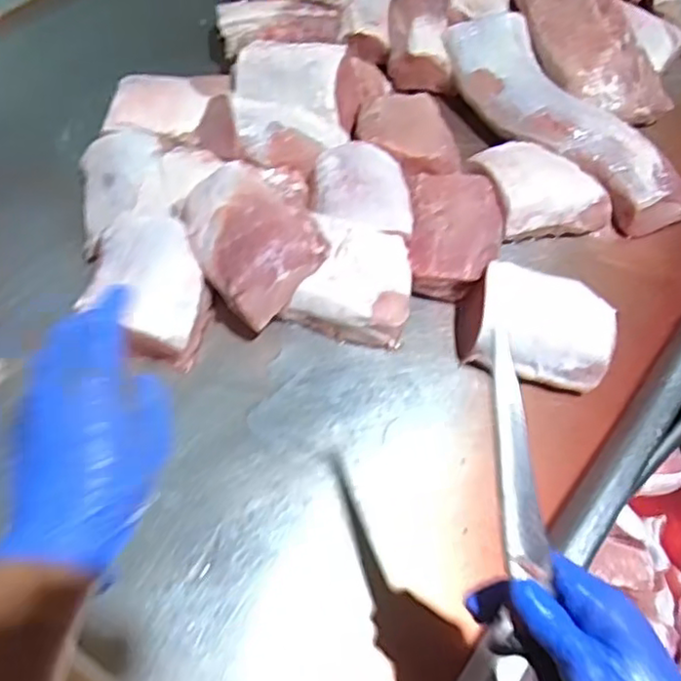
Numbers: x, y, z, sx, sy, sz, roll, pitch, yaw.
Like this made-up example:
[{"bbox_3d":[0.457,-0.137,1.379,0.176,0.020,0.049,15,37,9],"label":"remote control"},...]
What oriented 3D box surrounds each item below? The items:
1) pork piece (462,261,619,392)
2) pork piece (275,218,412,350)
[{"bbox_3d":[0.216,-0.013,0.705,0.143,0.072,0.113,7,58,1],"label":"pork piece"},{"bbox_3d":[0.015,-0.063,0.730,0.129,0.067,0.116,15,58,7],"label":"pork piece"}]

